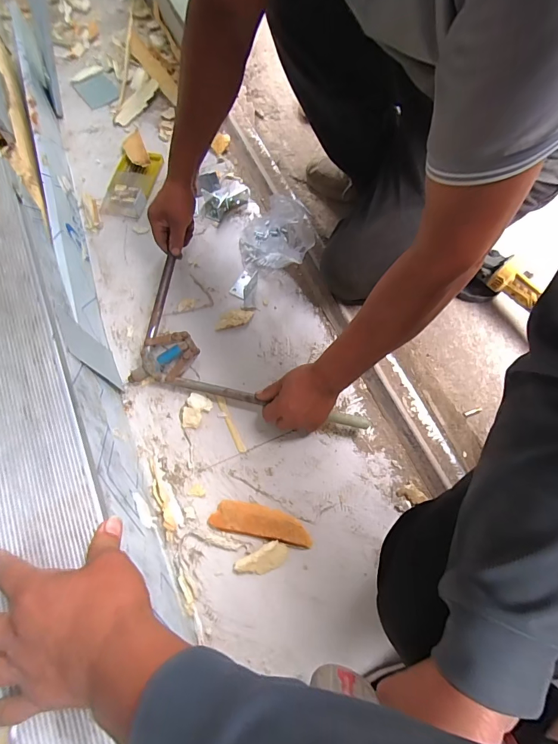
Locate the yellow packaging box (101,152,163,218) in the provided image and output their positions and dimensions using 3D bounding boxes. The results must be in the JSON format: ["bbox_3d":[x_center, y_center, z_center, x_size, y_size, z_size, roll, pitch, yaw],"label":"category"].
[{"bbox_3d":[-0.308,-0.397,0.757,0.087,0.018,0.175,9,70,4],"label":"yellow packaging box"}]

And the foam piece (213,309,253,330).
[{"bbox_3d":[-0.080,-0.095,0.645,0.070,0.015,0.029,-16,71,-5],"label":"foam piece"}]

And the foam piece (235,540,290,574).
[{"bbox_3d":[-0.023,0.264,0.506,0.074,0.018,0.033,-27,72,-9],"label":"foam piece"}]

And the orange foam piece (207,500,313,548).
[{"bbox_3d":[-0.026,0.216,0.523,0.144,0.016,0.043,9,70,4],"label":"orange foam piece"}]

